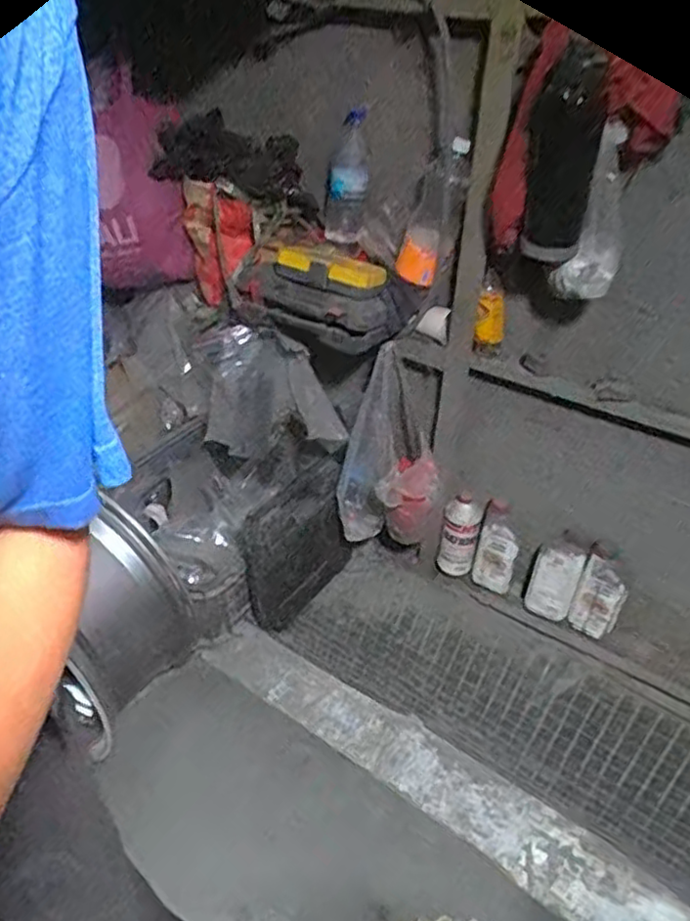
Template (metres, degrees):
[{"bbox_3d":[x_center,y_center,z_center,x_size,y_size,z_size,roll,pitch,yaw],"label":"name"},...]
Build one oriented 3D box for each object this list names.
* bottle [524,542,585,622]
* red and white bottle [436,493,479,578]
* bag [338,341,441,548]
[{"bbox_3d":[0.463,0.265,1.510,0.098,0.186,0.051,24,42,25],"label":"bottle"},{"bbox_3d":[0.260,0.188,1.580,0.081,0.219,0.064,10,38,10],"label":"red and white bottle"},{"bbox_3d":[0.107,0.009,1.463,0.231,0.384,0.189,30,45,31],"label":"bag"}]

